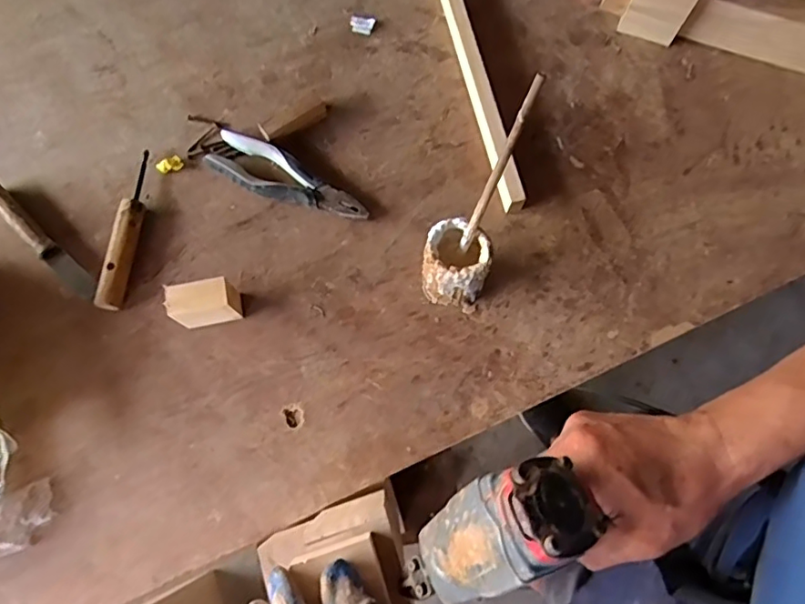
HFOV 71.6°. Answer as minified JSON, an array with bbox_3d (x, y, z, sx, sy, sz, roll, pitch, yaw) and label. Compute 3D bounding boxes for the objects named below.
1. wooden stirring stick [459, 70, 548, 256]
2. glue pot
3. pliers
[{"bbox_3d":[0.084,-0.114,0.496,0.010,0.190,0.006,29,48,8],"label":"wooden stirring stick"},{"bbox_3d":[0.055,-0.037,0.571,0.069,0.088,0.068,19,77,4],"label":"glue pot"},{"bbox_3d":[-0.130,-0.138,0.630,0.187,0.015,0.055,28,77,6],"label":"pliers"}]

